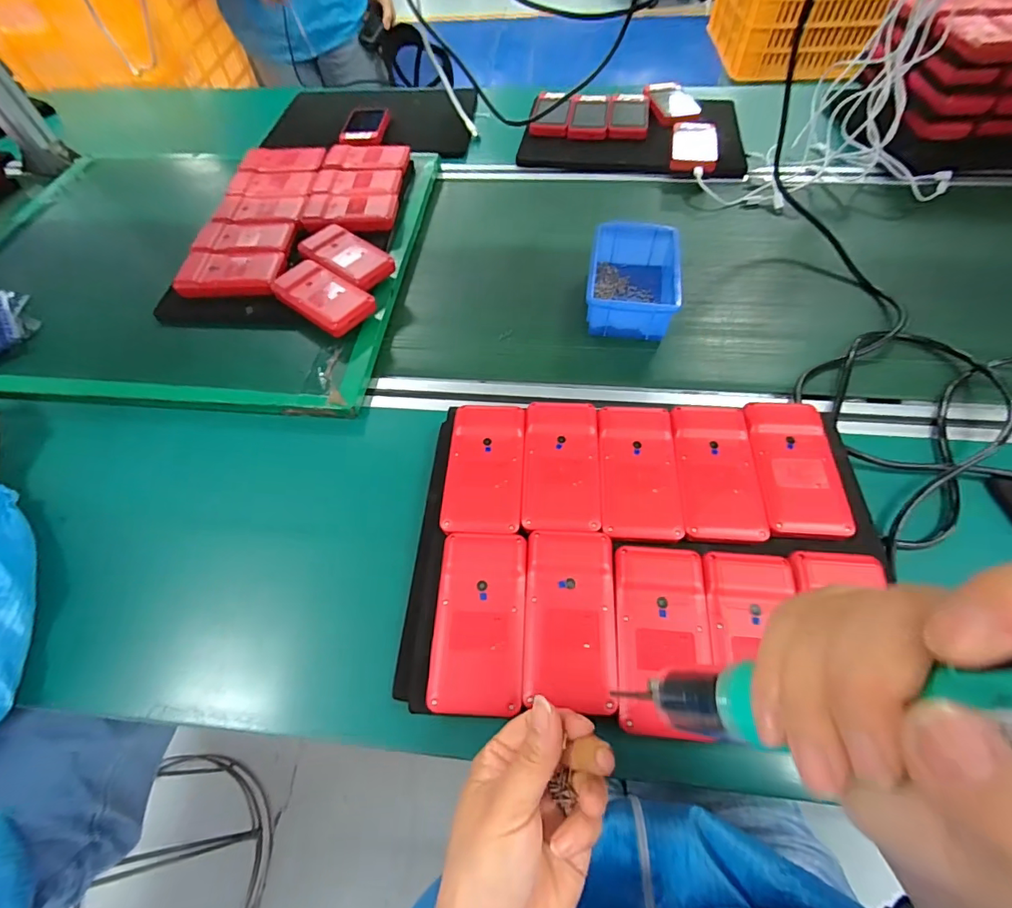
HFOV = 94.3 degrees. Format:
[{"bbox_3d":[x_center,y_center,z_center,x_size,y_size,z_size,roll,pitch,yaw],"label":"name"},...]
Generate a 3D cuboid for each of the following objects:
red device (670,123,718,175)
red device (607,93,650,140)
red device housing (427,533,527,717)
[{"bbox_3d":[0.288,-0.475,0.723,0.064,0.020,0.130,8,59,8],"label":"red device"},{"bbox_3d":[0.202,-0.558,0.770,0.063,0.011,0.142,8,59,8],"label":"red device"},{"bbox_3d":[-0.019,0.115,0.330,0.062,0.011,0.119,2,58,4],"label":"red device housing"}]

